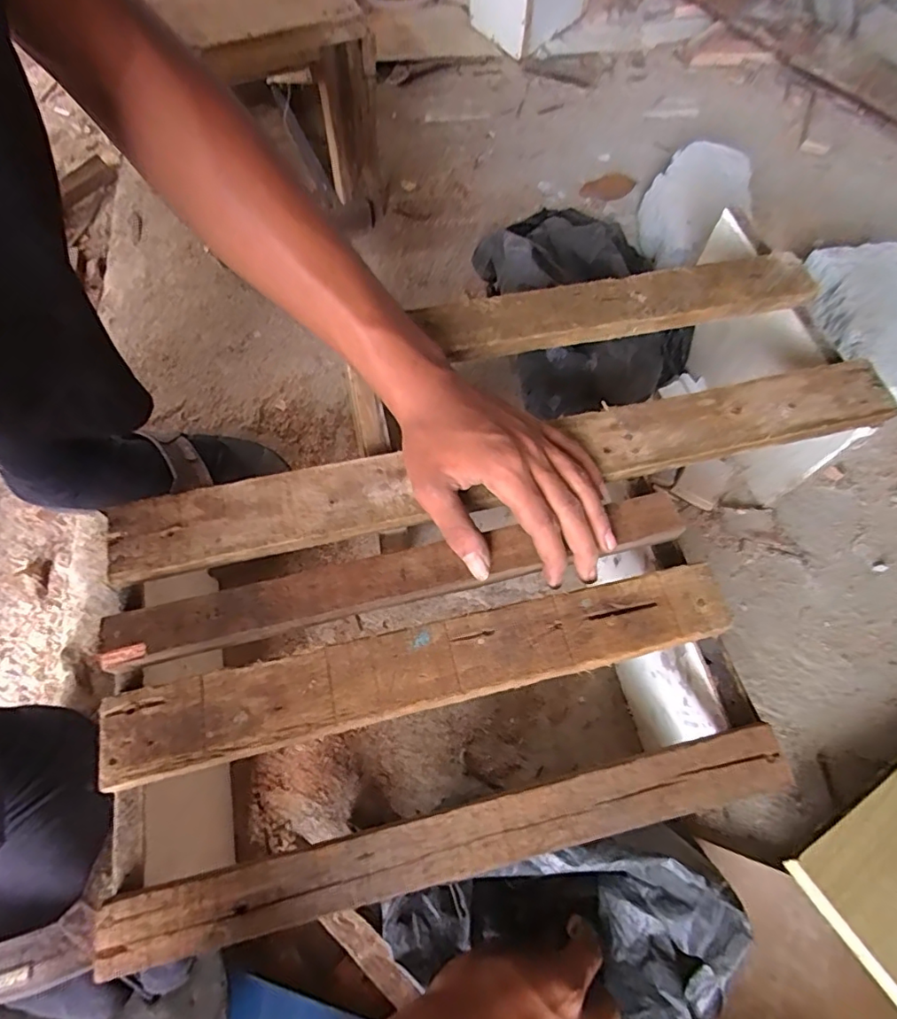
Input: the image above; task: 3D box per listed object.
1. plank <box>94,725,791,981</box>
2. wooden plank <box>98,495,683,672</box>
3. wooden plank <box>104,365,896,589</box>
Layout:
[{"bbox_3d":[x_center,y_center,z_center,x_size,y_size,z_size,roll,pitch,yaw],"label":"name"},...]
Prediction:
[{"bbox_3d":[0.007,0.170,0.279,0.354,0.010,0.029,-12,65,-6],"label":"plank"},{"bbox_3d":[-0.026,0.044,0.340,0.358,0.014,0.034,-12,64,-7],"label":"wooden plank"},{"bbox_3d":[0.051,-0.030,0.374,0.540,0.015,0.051,-12,64,-6],"label":"wooden plank"}]

